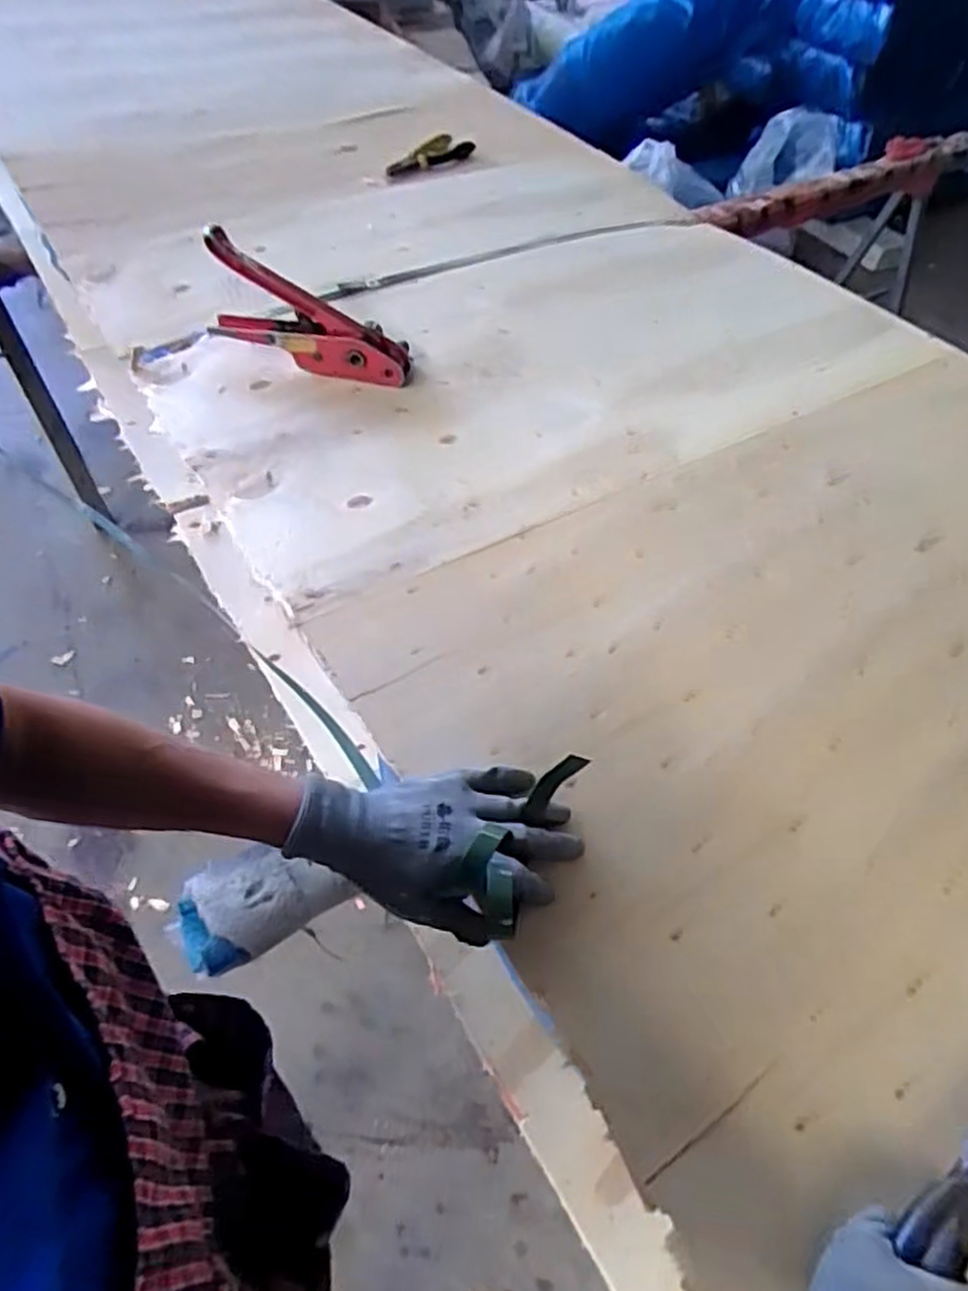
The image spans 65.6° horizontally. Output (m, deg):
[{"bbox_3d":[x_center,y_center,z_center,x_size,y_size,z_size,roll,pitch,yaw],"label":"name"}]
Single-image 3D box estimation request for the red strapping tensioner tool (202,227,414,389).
[{"bbox_3d":[-0.206,-0.368,0.881,0.254,0.127,0.059,24,52,-10],"label":"red strapping tensioner tool"}]

